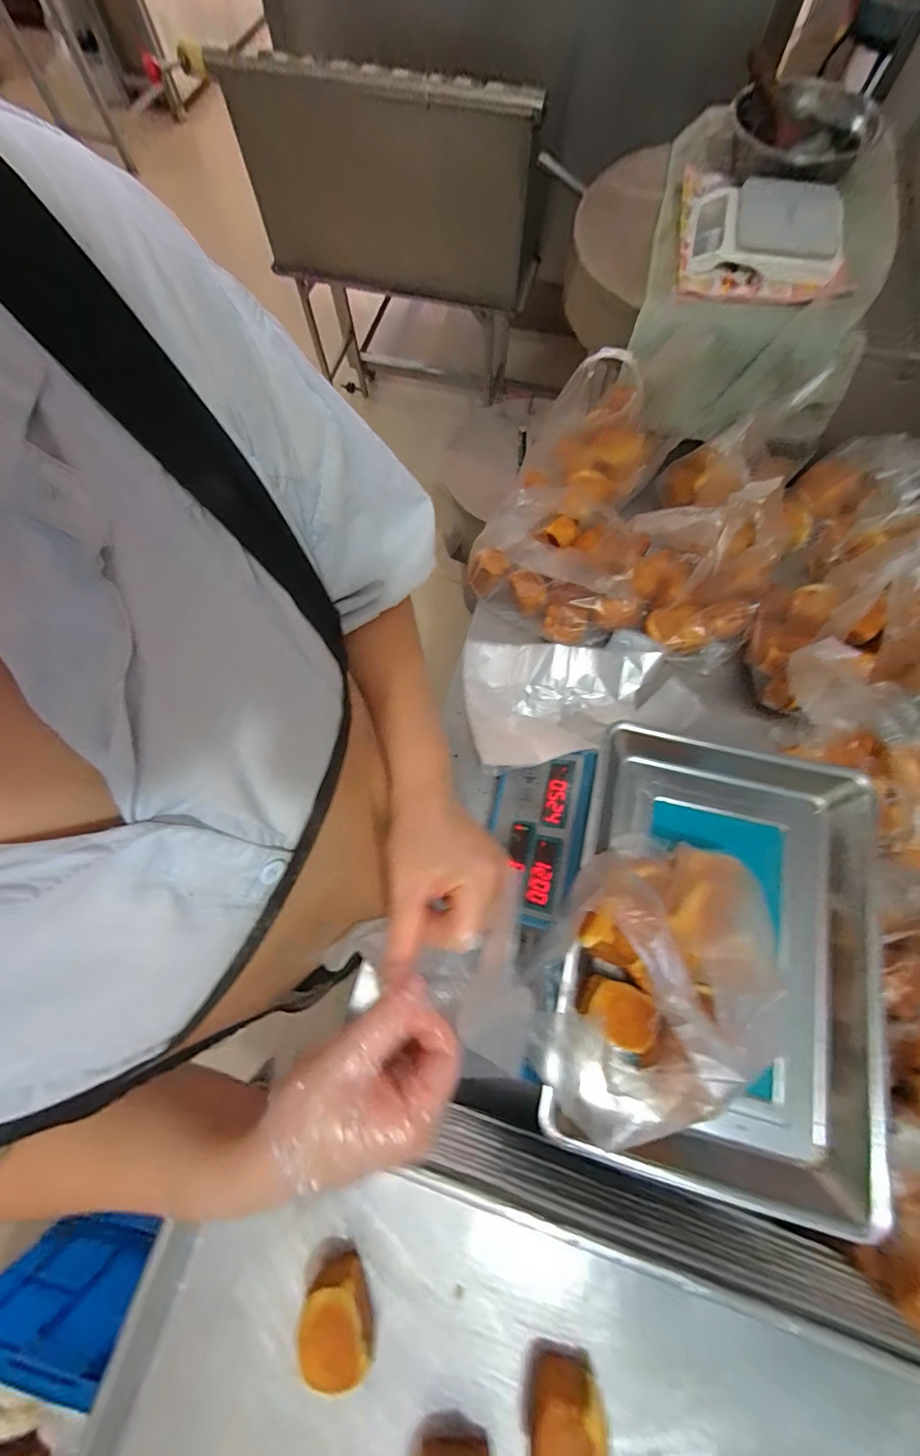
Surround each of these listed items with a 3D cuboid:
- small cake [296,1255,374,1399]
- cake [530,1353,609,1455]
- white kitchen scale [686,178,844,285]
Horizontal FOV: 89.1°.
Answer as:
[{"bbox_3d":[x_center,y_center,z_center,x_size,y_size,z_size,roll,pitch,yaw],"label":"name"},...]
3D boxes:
[{"bbox_3d":[-0.094,0.449,0.353,0.049,0.051,0.062,-19,73,-5],"label":"small cake"},{"bbox_3d":[0.077,0.504,0.334,0.052,0.051,0.057,12,73,5],"label":"cake"},{"bbox_3d":[0.413,-0.673,0.624,0.177,0.047,0.148,14,74,5],"label":"white kitchen scale"}]

